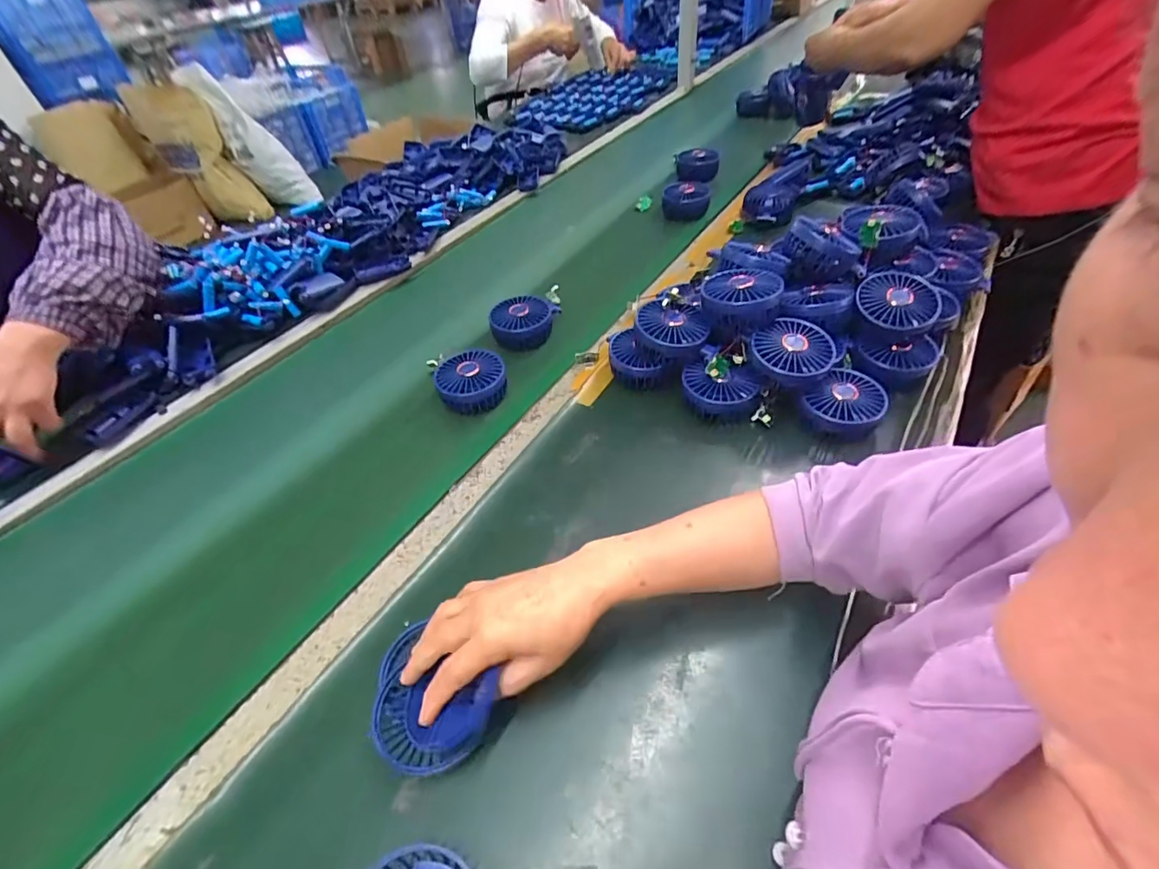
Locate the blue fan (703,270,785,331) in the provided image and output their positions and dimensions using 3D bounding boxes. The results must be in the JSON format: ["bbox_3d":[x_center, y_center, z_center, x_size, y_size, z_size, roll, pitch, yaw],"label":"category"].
[{"bbox_3d":[0.186,-0.157,0.618,0.088,0.044,0.084,11,48,17],"label":"blue fan"}]

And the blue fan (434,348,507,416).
[{"bbox_3d":[-0.136,-0.064,0.675,0.088,0.044,0.084,-18,46,-11],"label":"blue fan"}]

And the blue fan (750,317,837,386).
[{"bbox_3d":[0.237,-0.099,0.593,0.090,0.020,0.088,0,60,1],"label":"blue fan"}]

